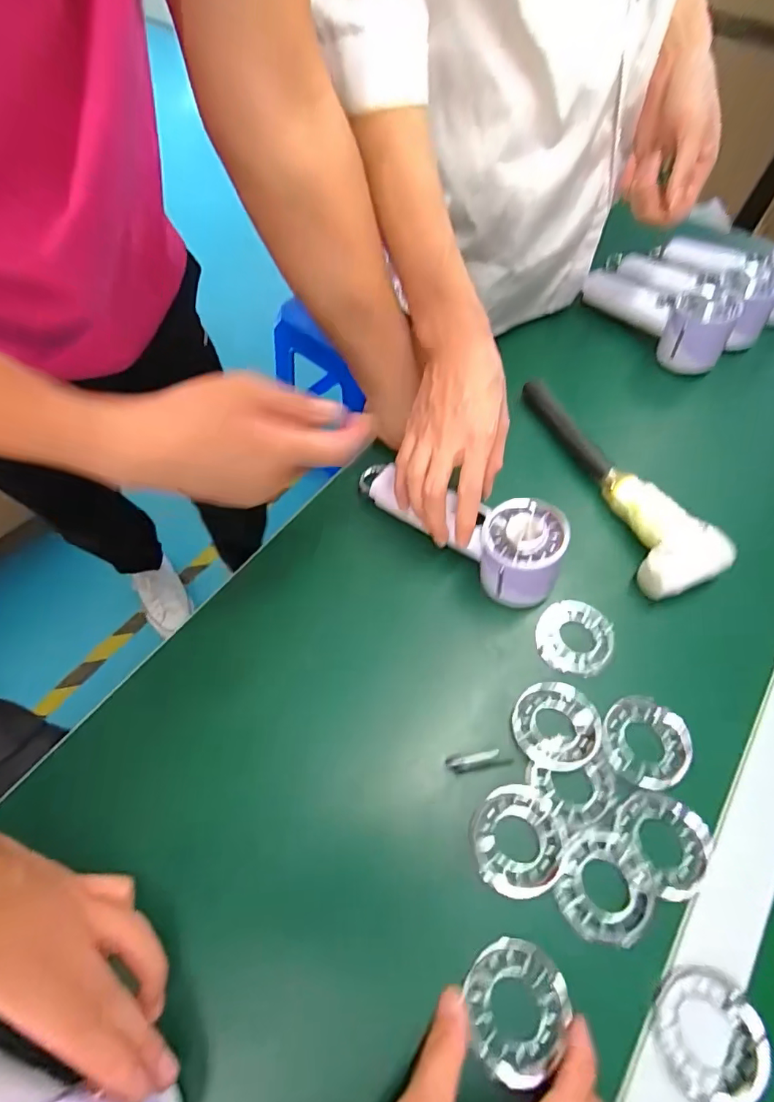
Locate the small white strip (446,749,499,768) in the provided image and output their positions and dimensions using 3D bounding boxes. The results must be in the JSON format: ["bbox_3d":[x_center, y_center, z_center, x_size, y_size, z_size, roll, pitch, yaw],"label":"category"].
[{"bbox_3d":[0.060,0.147,0.343,0.037,0.005,0.007,-16,62,7],"label":"small white strip"}]

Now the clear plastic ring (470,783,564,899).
[{"bbox_3d":[0.085,0.190,0.319,0.056,0.011,0.062,1,61,0],"label":"clear plastic ring"}]

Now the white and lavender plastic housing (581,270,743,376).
[{"bbox_3d":[0.317,-0.281,0.563,0.069,0.069,0.170,-33,67,-17],"label":"white and lavender plastic housing"}]

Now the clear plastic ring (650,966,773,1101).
[{"bbox_3d":[0.183,0.272,0.271,0.055,0.015,0.057,0,61,-1],"label":"clear plastic ring"}]

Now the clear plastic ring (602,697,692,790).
[{"bbox_3d":[0.186,0.138,0.349,0.059,0.015,0.059,0,61,-1],"label":"clear plastic ring"}]

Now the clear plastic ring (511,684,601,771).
[{"bbox_3d":[0.123,0.125,0.351,0.058,0.009,0.064,22,63,11],"label":"clear plastic ring"}]

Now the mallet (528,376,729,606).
[{"bbox_3d":[0.216,-0.078,0.455,0.071,0.038,0.253,-17,63,-10],"label":"mallet"}]

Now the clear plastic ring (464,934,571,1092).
[{"bbox_3d":[0.073,0.262,0.278,0.055,0.009,0.061,32,66,16],"label":"clear plastic ring"}]

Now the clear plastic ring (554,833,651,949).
[{"bbox_3d":[0.136,0.211,0.303,0.051,0.007,0.057,29,65,14],"label":"clear plastic ring"}]

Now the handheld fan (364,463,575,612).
[{"bbox_3d":[0.058,-0.023,0.428,0.201,0.063,0.065,28,64,30],"label":"handheld fan"}]

